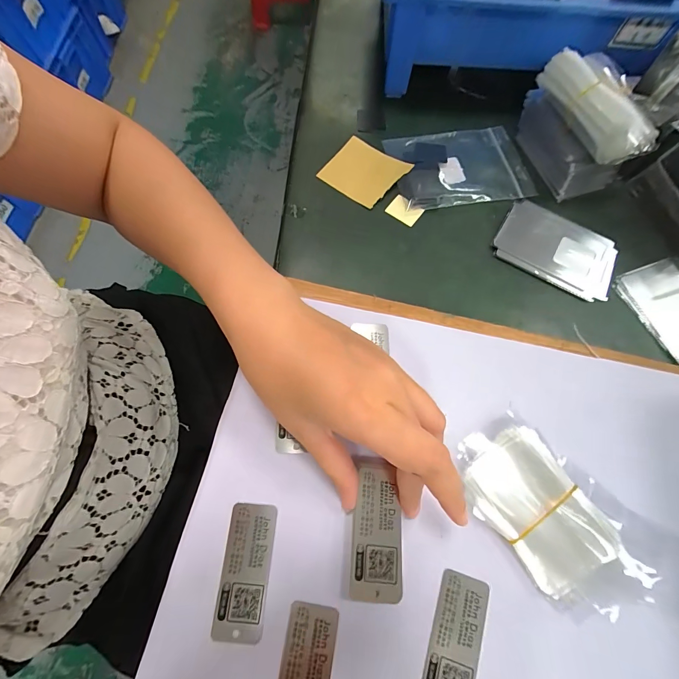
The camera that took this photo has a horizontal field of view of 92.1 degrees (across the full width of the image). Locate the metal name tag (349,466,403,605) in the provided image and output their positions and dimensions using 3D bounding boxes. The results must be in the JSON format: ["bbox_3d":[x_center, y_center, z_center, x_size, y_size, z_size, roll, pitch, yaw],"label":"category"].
[{"bbox_3d":[0.023,0.115,0.197,0.029,0.004,0.071,4,71,-1],"label":"metal name tag"}]

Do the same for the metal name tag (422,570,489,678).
[{"bbox_3d":[0.065,0.172,0.182,0.029,0.004,0.070,18,71,5],"label":"metal name tag"}]

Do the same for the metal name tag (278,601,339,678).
[{"bbox_3d":[-0.019,0.185,0.177,0.028,0.004,0.068,9,71,2],"label":"metal name tag"}]

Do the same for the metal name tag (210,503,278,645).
[{"bbox_3d":[-0.055,0.136,0.194,0.028,0.004,0.069,5,71,0],"label":"metal name tag"}]

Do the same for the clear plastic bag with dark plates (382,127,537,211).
[{"bbox_3d":[0.115,-0.167,0.317,0.125,0.005,0.091,-10,71,-6],"label":"clear plastic bag with dark plates"}]

